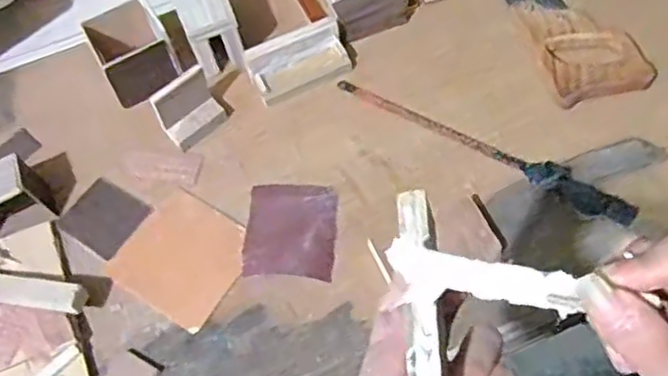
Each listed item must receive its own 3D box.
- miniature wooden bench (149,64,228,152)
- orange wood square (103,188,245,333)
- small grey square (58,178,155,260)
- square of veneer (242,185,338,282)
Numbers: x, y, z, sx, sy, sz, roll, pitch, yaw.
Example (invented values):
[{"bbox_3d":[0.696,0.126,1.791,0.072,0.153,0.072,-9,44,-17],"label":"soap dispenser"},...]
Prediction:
[{"bbox_3d":[-0.147,-0.080,0.678,0.061,0.045,0.045,-39,65,-18],"label":"miniature wooden bench"},{"bbox_3d":[-0.138,0.062,0.622,0.113,0.009,0.106,29,66,18],"label":"orange wood square"},{"bbox_3d":[-0.222,0.028,0.648,0.069,0.005,0.064,30,66,19],"label":"small grey square"},{"bbox_3d":[-0.040,0.039,0.632,0.084,0.004,0.095,1,60,4],"label":"square of veneer"}]

